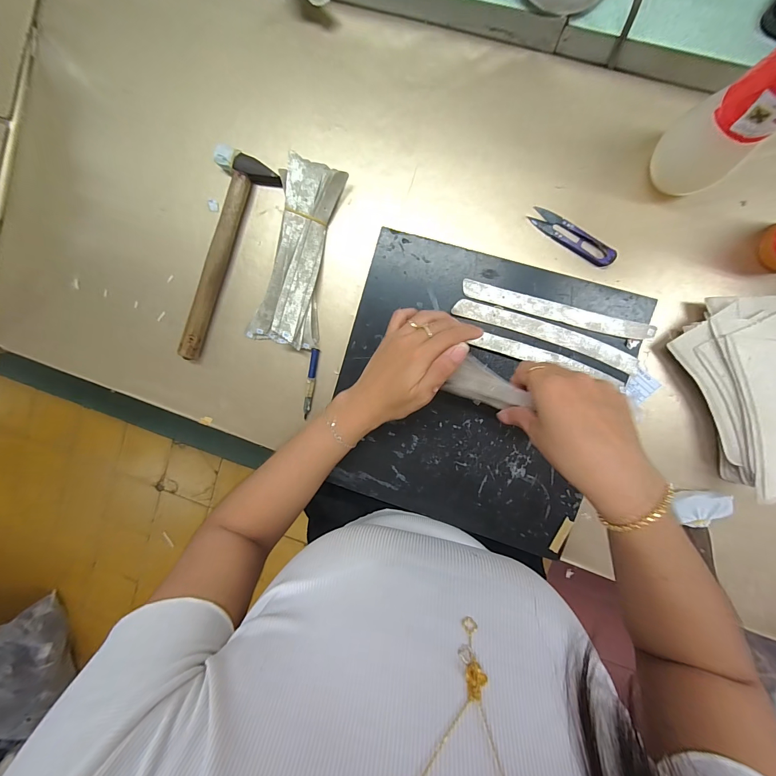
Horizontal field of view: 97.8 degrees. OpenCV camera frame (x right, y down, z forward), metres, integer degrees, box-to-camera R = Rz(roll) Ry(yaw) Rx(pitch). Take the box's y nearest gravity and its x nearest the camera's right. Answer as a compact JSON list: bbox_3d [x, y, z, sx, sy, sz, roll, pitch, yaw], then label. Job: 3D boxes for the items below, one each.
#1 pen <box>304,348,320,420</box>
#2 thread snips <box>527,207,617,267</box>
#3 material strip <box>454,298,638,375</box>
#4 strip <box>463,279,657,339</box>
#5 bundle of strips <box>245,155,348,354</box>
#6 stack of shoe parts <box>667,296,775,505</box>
[{"bbox_3d":[-0.096,-0.005,0.422,0.009,0.009,0.086,10,96,6],"label":"pen"},{"bbox_3d":[0.203,-0.167,0.372,0.099,0.010,0.023,35,98,3],"label":"thread snips"},{"bbox_3d":[0.168,-0.059,0.364,0.197,0.005,0.023,20,97,5],"label":"material strip"},{"bbox_3d":[0.179,-0.082,0.361,0.199,0.005,0.019,16,97,5],"label":"strip"},{"bbox_3d":[-0.109,-0.155,0.400,0.080,0.032,0.207,14,96,6],"label":"bundle of strips"},{"bbox_3d":[0.377,0.002,0.349,0.099,0.040,0.193,-24,92,9],"label":"stack of shoe parts"}]

